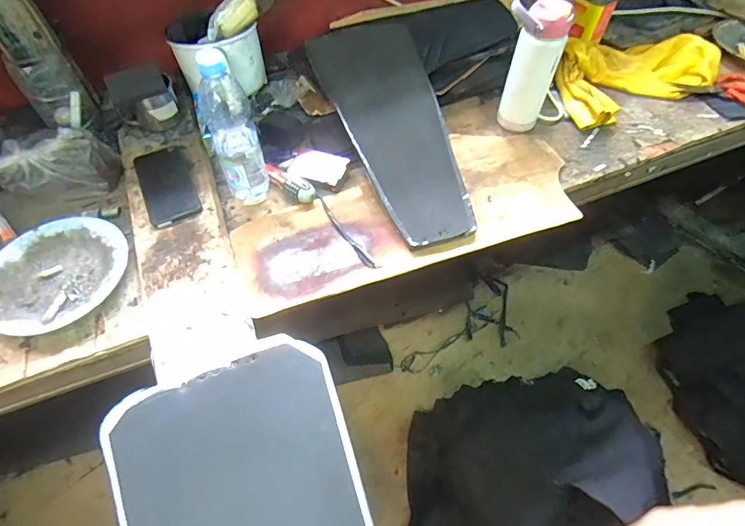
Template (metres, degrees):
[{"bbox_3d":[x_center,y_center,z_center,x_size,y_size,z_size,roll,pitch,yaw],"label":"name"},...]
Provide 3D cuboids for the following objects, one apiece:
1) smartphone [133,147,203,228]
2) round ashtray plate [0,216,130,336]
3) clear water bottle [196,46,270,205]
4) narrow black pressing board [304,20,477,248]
[{"bbox_3d":[-0.341,-0.132,0.706,0.077,0.005,0.173,-24,61,-15],"label":"smartphone"},{"bbox_3d":[-0.458,0.014,0.619,0.182,0.027,0.192,0,57,-1],"label":"round ashtray plate"},{"bbox_3d":[-0.205,-0.196,0.626,0.068,0.215,0.080,-15,59,-10],"label":"clear water bottle"},{"bbox_3d":[0.042,-0.236,0.730,0.181,0.017,0.448,-18,70,-8],"label":"narrow black pressing board"}]

